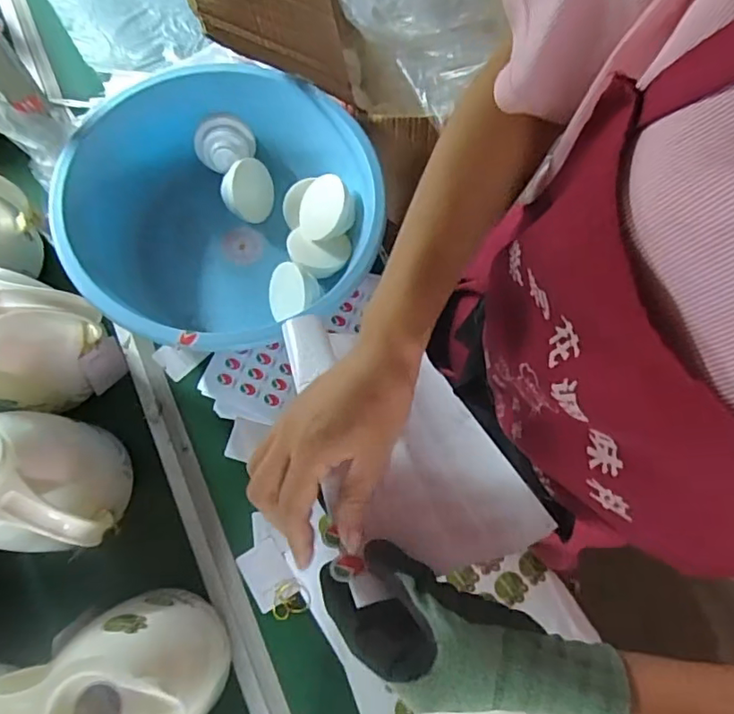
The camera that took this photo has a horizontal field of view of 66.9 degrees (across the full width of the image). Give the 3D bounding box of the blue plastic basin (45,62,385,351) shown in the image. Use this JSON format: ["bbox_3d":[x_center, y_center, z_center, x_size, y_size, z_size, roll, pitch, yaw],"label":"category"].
[{"bbox_3d":[-0.188,-0.188,0.704,0.326,0.148,0.362,38,77,10],"label":"blue plastic basin"}]

